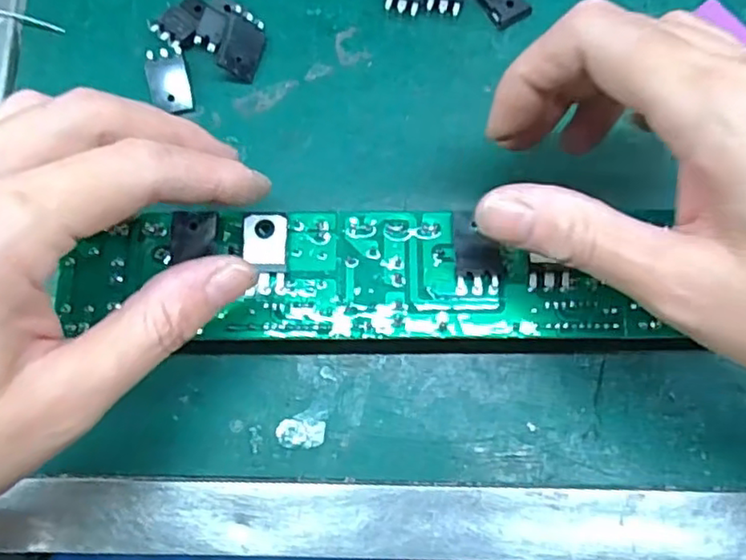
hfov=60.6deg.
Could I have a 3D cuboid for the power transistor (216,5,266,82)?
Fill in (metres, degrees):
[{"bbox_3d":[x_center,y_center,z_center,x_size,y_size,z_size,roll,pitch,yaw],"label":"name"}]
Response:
[{"bbox_3d":[-0.053,-0.095,0.258,0.016,0.004,0.028,15,82,-19],"label":"power transistor"}]

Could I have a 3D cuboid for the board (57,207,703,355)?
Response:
[{"bbox_3d":[-0.003,0.000,0.214,0.196,0.009,0.051,5,78,1],"label":"board"}]

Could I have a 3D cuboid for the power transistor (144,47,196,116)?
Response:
[{"bbox_3d":[-0.082,-0.079,0.254,0.016,0.004,0.027,-14,78,-2],"label":"power transistor"}]

